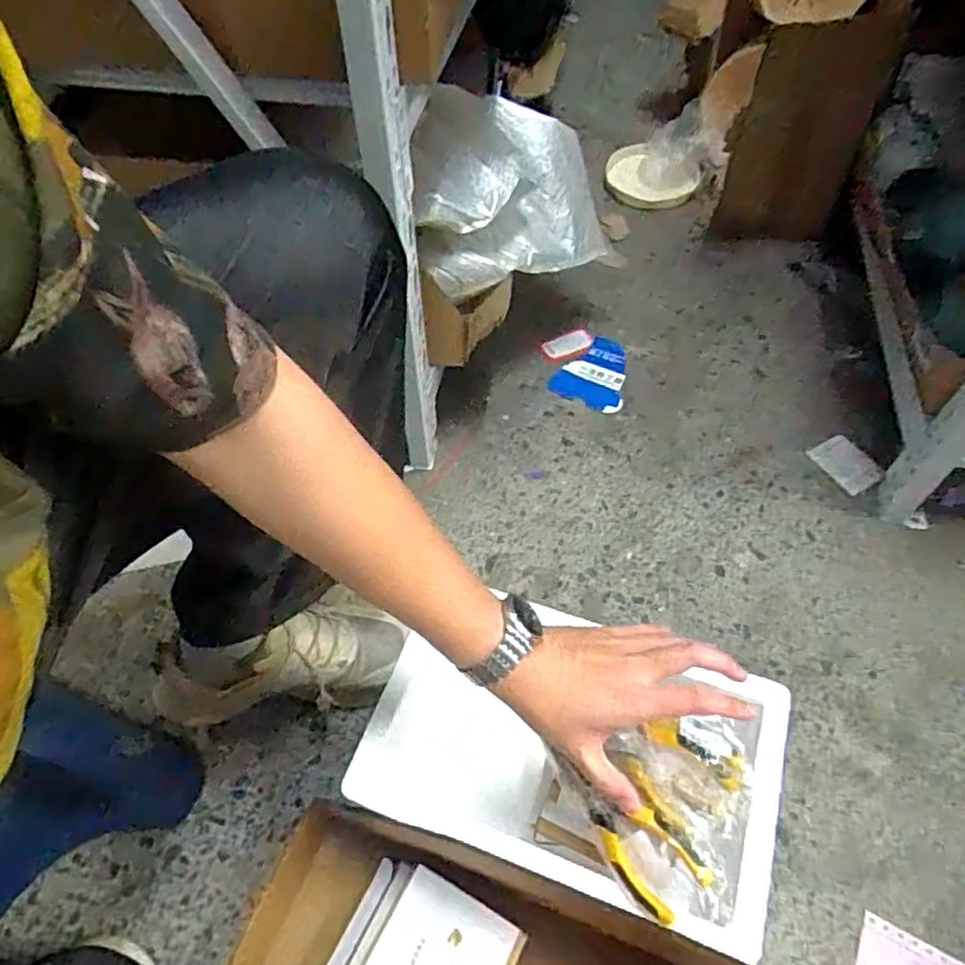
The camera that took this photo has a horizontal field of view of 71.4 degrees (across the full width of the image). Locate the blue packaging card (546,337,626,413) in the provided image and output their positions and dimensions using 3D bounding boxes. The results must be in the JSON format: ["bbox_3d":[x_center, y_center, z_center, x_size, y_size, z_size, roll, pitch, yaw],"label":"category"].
[{"bbox_3d":[0.172,-0.168,1.019,0.105,0.010,0.131,21,58,14],"label":"blue packaging card"}]

